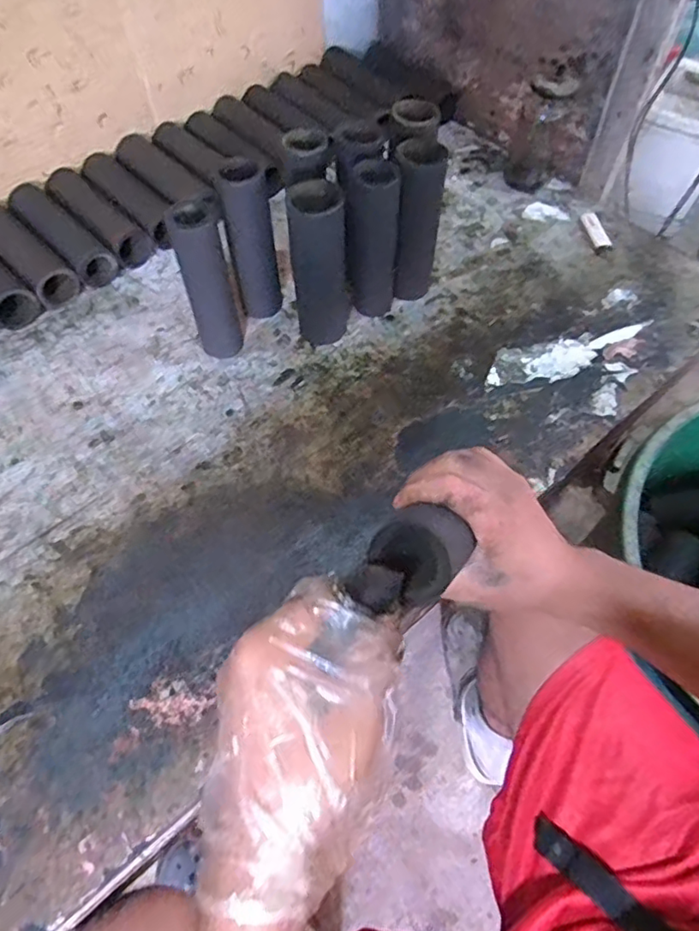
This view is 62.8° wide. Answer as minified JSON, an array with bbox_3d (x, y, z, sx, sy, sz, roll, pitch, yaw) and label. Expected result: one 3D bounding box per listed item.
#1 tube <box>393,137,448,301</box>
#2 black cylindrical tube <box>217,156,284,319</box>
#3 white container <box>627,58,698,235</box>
[{"bbox_3d":[0.076,-0.271,0.652,0.053,0.175,0.054,7,57,4],"label":"tube"},{"bbox_3d":[-0.108,-0.253,0.640,0.051,0.188,0.044,-6,57,-5],"label":"black cylindrical tube"},{"bbox_3d":[0.569,-0.543,1.001,0.145,0.233,0.086,18,59,13],"label":"white container"}]

